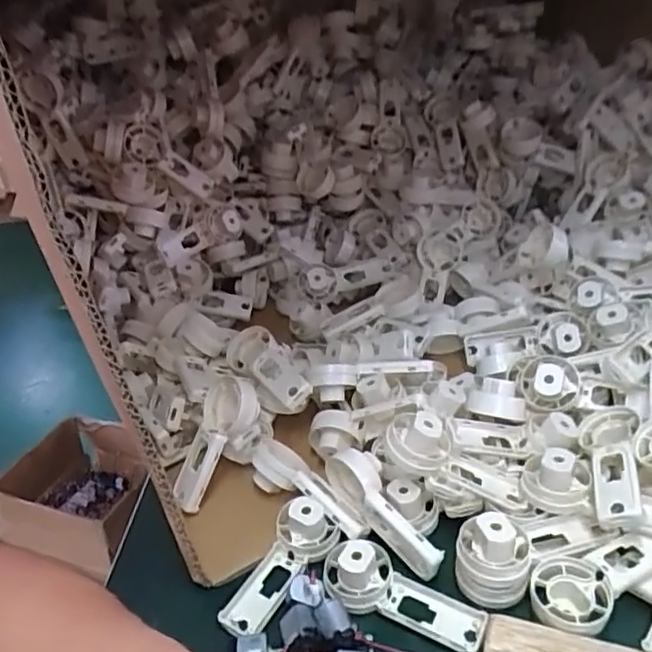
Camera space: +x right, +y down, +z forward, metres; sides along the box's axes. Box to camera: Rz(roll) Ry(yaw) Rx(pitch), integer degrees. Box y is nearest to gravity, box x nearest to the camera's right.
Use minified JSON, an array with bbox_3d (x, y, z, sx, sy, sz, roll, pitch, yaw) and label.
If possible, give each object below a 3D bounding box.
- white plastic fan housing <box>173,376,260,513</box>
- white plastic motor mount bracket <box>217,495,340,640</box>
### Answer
[{"bbox_3d":[-0.076,0.078,0.406,0.043,0.020,0.092,22,83,37],"label":"white plastic fan housing"},{"bbox_3d":[-0.028,0.144,0.360,0.037,0.020,0.084,20,61,35],"label":"white plastic motor mount bracket"}]

